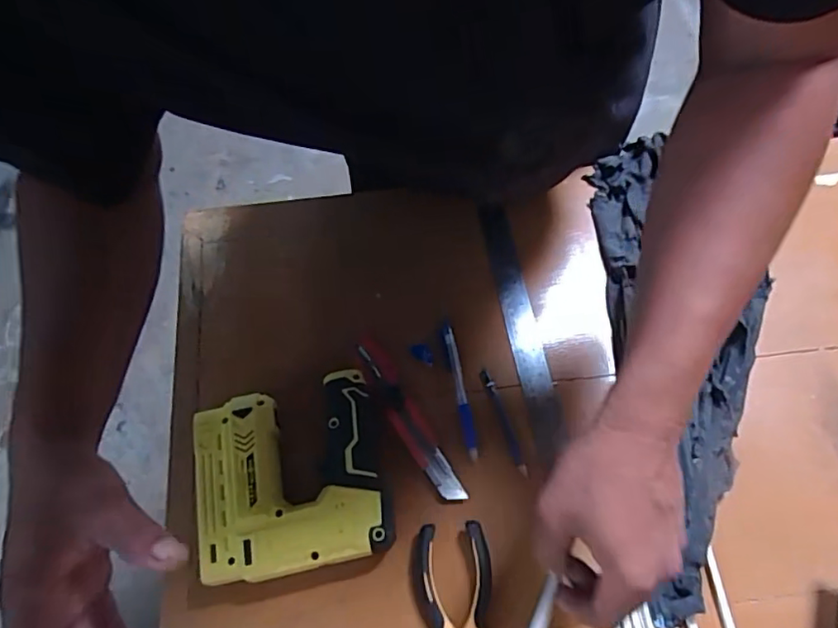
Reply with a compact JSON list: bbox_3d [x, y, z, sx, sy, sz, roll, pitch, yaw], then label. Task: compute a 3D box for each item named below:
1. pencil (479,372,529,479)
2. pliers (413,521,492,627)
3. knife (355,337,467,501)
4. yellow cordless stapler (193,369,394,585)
[{"bbox_3d":[0.077,0.097,0.516,0.011,0.004,0.102,-17,63,-6],"label":"pencil"},{"bbox_3d":[0.029,0.244,0.434,0.059,0.013,0.157,-5,63,0],"label":"pliers"},{"bbox_3d":[-0.013,0.091,0.517,0.027,0.010,0.170,-27,65,-11],"label":"knife"},{"bbox_3d":[-0.106,0.135,0.478,0.149,0.046,0.148,-12,63,-4],"label":"yellow cordless stapler"}]

